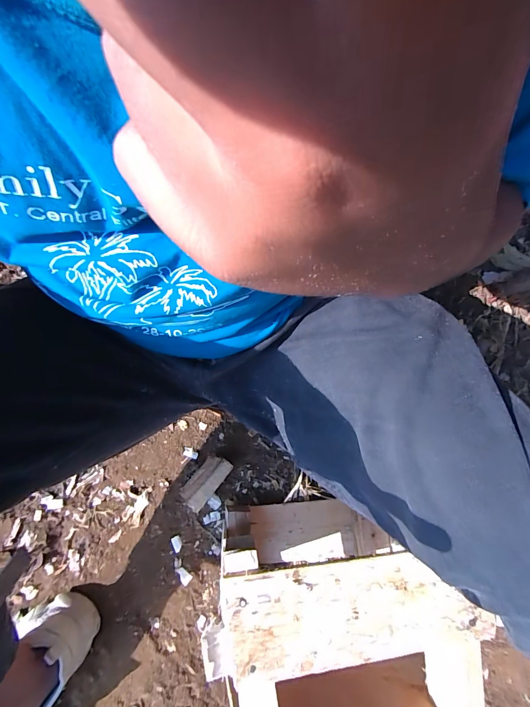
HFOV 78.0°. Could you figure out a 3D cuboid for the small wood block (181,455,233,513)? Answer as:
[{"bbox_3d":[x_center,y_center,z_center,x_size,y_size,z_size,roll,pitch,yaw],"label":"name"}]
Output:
[{"bbox_3d":[-0.092,0.199,0.513,0.043,0.038,0.084,36,70,12],"label":"small wood block"}]

